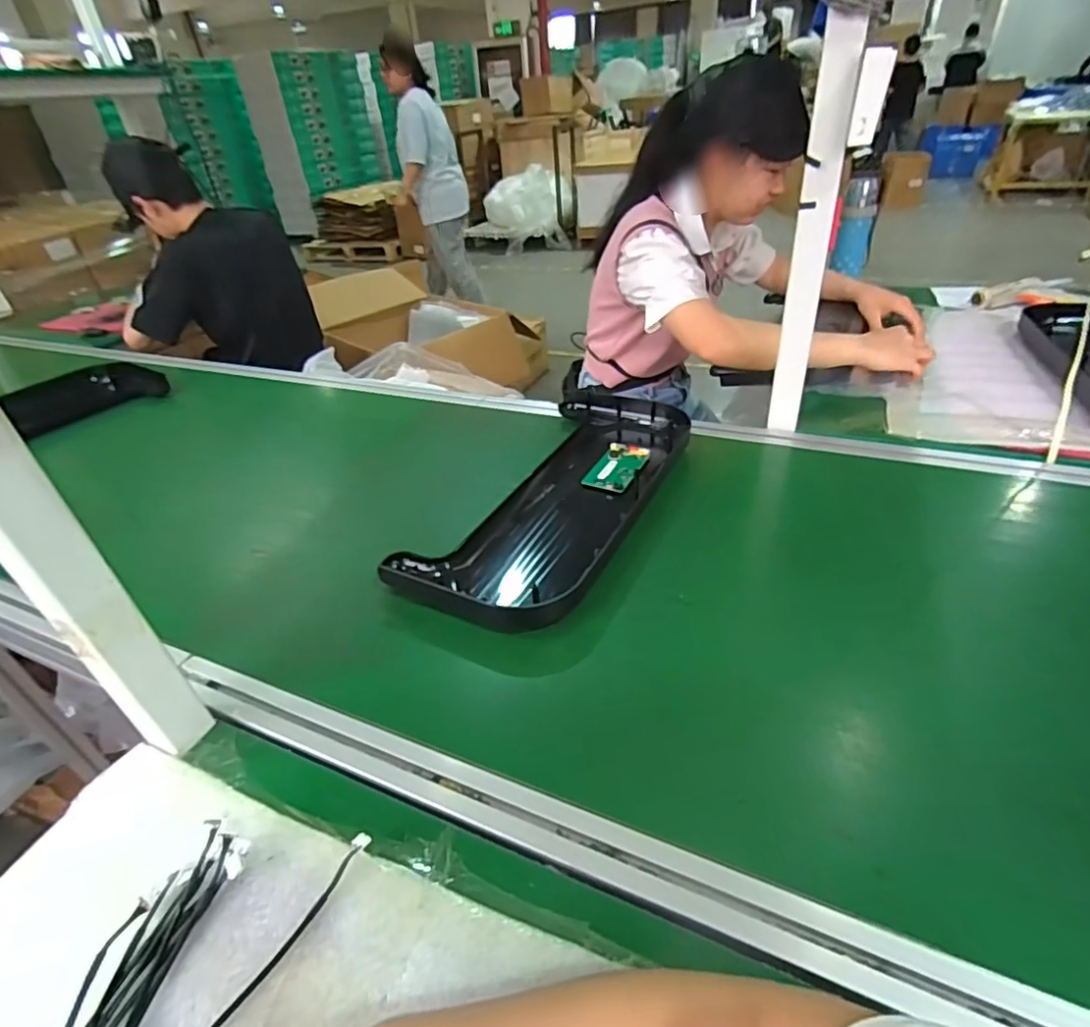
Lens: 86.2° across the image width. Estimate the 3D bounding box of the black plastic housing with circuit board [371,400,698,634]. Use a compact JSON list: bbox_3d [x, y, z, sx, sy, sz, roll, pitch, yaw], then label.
[{"bbox_3d":[0.035,-0.035,0.806,0.226,0.070,0.526,14,41,24],"label":"black plastic housing with circuit board"}]

